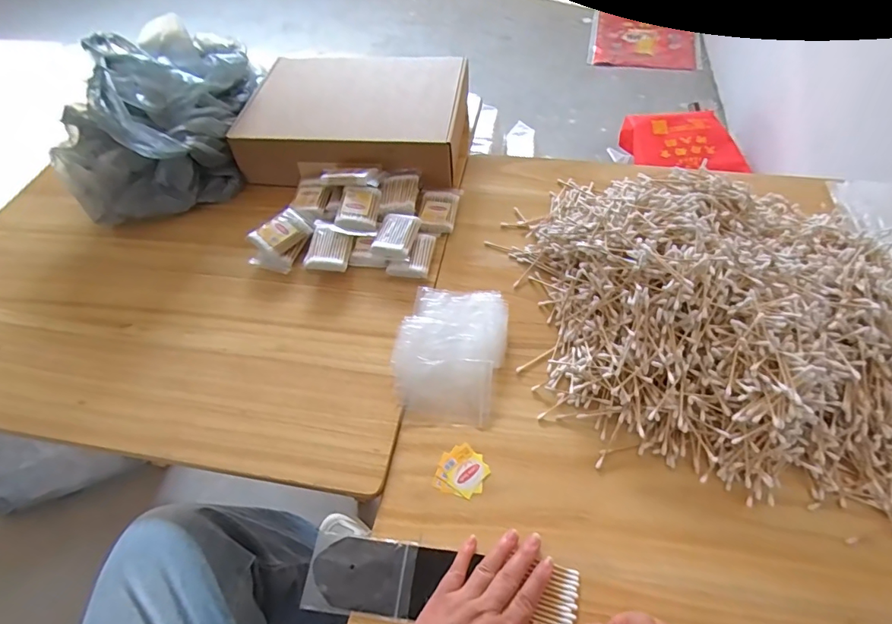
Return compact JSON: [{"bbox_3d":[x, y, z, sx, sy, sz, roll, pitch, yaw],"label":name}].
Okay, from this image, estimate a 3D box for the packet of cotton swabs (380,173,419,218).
[{"bbox_3d":[-0.071,-0.183,0.729,0.054,0.019,0.093,-2,54,3],"label":"packet of cotton swabs"}]

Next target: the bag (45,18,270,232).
[{"bbox_3d":[-0.468,-0.332,0.784,0.242,0.161,0.332,-4,54,1],"label":"bag"}]

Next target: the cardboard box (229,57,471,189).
[{"bbox_3d":[-0.151,-0.330,0.807,0.366,0.099,0.253,4,55,7],"label":"cardboard box"}]

